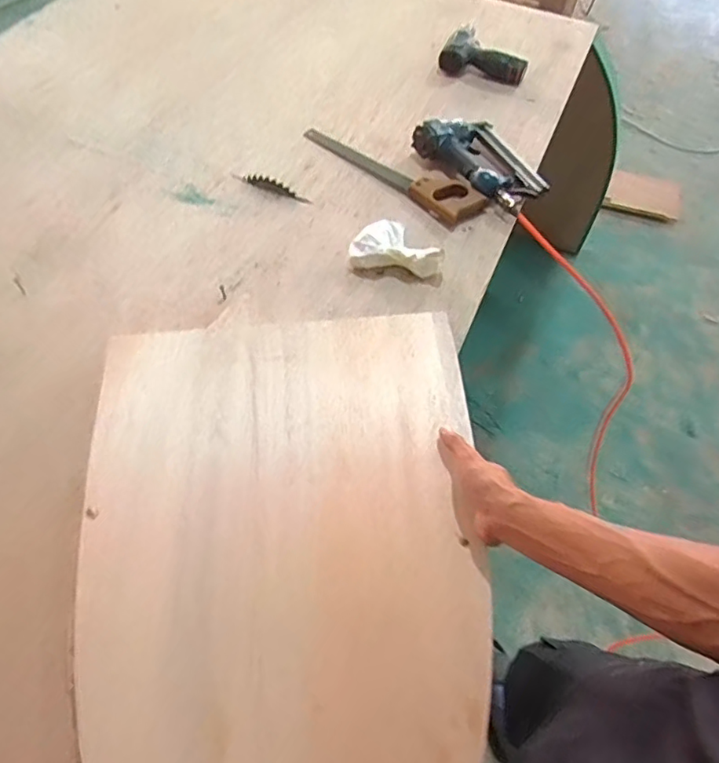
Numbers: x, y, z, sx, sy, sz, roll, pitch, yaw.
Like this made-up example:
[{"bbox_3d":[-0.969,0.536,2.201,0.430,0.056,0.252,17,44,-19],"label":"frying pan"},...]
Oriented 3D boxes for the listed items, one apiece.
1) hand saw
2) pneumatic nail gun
[{"bbox_3d":[0.063,-0.413,1.066,0.385,0.019,0.111,38,62,21],"label":"hand saw"},{"bbox_3d":[0.243,-0.428,1.069,0.165,0.056,0.249,-34,64,-23],"label":"pneumatic nail gun"}]

